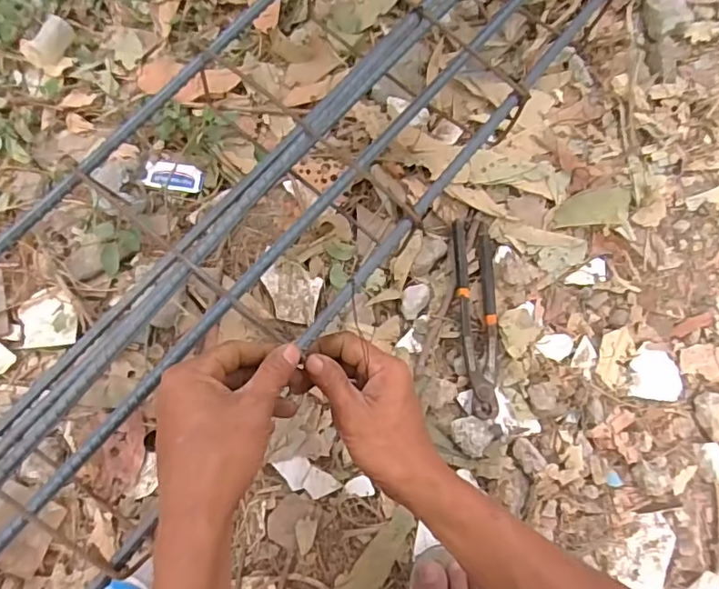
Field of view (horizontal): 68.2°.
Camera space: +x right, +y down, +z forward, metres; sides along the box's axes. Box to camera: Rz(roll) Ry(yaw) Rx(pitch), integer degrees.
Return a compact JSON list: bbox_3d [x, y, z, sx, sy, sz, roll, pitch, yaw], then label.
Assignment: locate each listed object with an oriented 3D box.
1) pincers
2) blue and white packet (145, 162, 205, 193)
[{"bbox_3d":[0.130,0.025,0.577,0.042,0.017,0.209,-3,79,-1],"label":"pincers"},{"bbox_3d":[-0.211,-0.134,0.605,0.065,0.007,0.032,10,79,1],"label":"blue and white packet"}]

